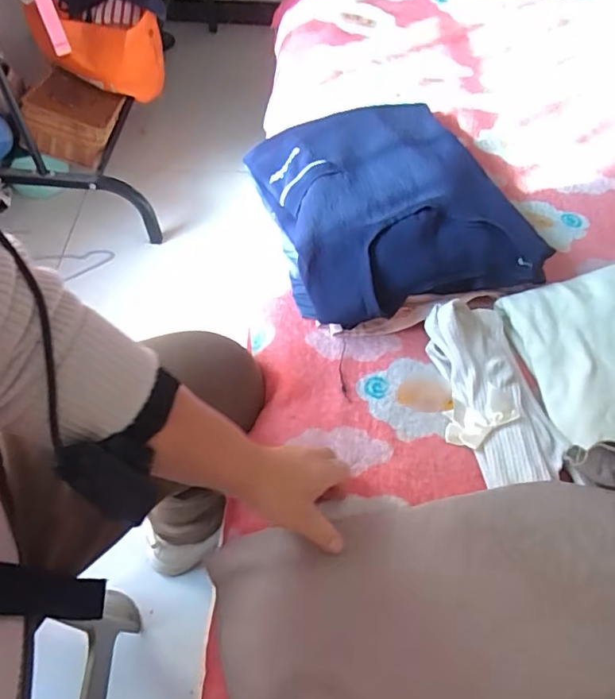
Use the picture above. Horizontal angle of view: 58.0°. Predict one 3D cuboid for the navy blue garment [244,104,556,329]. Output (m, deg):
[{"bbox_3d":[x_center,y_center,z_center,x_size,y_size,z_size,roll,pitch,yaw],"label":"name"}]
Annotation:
[{"bbox_3d":[0.102,-0.192,0.732,0.304,0.083,0.328,-16,58,-13],"label":"navy blue garment"}]

